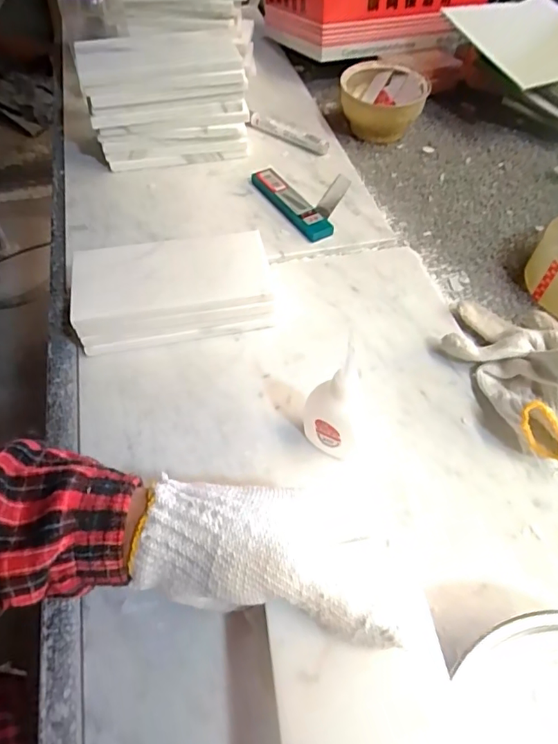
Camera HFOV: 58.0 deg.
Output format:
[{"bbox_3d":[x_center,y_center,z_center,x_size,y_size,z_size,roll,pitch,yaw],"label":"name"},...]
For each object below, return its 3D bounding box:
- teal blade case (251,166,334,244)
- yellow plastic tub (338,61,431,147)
[{"bbox_3d":[0.013,-0.167,0.496,0.028,0.015,0.113,-22,59,-20],"label":"teal blade case"},{"bbox_3d":[0.119,-0.314,0.590,0.095,0.053,0.095,2,54,-3],"label":"yellow plastic tub"}]

